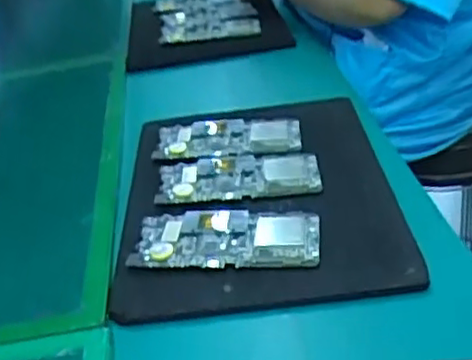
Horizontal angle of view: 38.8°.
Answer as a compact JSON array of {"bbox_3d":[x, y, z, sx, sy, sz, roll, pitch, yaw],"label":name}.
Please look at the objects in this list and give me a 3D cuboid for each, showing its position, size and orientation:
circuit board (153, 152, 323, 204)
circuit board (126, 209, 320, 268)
[{"bbox_3d":[0.002,-0.005,0.648,0.153,0.009,0.075,-6,31,2],"label":"circuit board"},{"bbox_3d":[-0.008,0.045,0.563,0.152,0.010,0.070,-3,32,8],"label":"circuit board"}]

